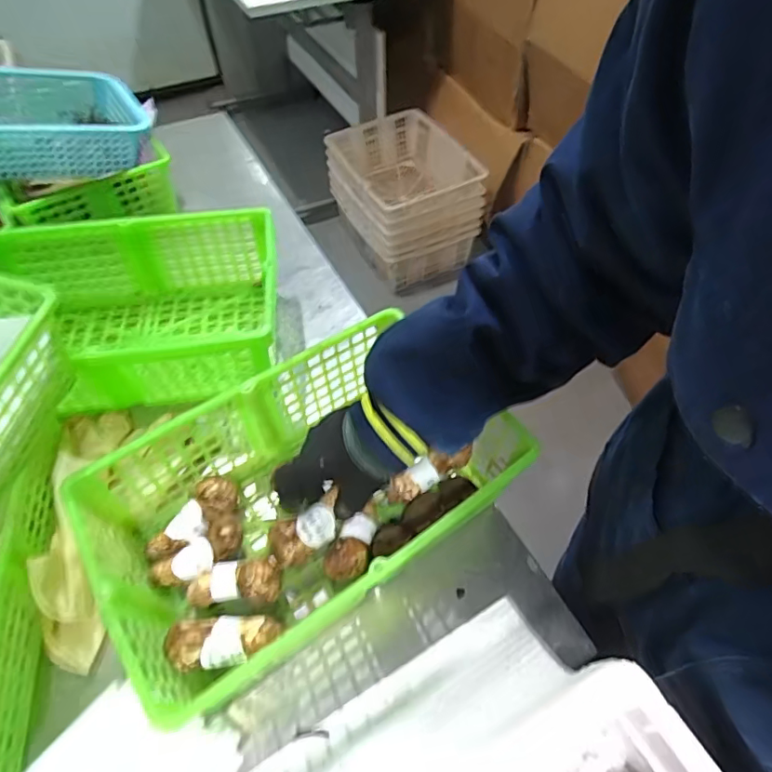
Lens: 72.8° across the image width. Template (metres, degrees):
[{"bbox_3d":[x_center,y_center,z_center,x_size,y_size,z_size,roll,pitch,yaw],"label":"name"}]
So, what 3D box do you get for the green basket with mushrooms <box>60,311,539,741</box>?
[{"bbox_3d":[-0.069,0.099,0.473,0.335,0.103,0.216,-31,59,-21],"label":"green basket with mushrooms"}]

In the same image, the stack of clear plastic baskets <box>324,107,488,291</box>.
[{"bbox_3d":[0.065,-0.610,1.745,0.375,0.360,0.416,-22,56,-15],"label":"stack of clear plastic baskets"}]

